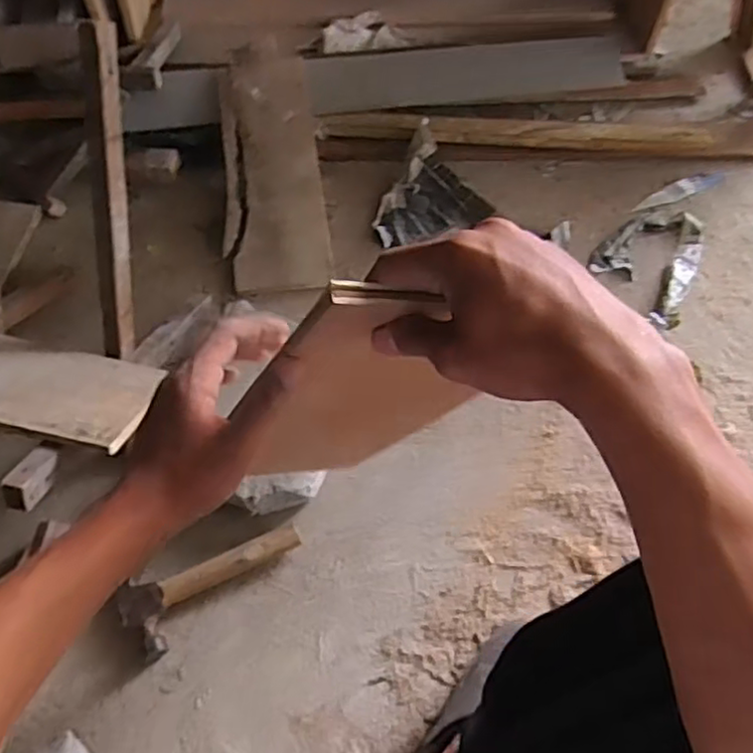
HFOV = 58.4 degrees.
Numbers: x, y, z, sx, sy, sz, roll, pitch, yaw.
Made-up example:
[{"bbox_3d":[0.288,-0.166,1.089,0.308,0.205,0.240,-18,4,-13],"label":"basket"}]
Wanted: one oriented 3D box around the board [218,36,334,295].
[{"bbox_3d":[-0.166,-0.343,1.076,0.154,0.025,0.445,-4,74,-7],"label":"board"}]

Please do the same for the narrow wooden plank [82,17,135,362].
[{"bbox_3d":[-0.282,-0.180,0.715,0.028,0.348,0.027,9,27,3],"label":"narrow wooden plank"}]

